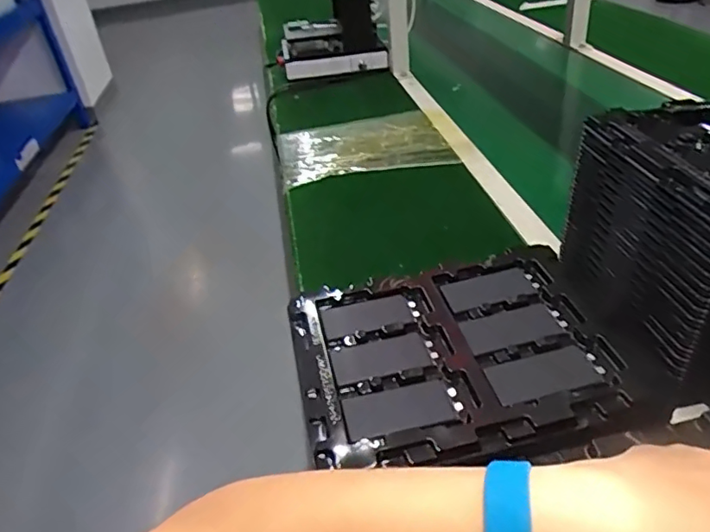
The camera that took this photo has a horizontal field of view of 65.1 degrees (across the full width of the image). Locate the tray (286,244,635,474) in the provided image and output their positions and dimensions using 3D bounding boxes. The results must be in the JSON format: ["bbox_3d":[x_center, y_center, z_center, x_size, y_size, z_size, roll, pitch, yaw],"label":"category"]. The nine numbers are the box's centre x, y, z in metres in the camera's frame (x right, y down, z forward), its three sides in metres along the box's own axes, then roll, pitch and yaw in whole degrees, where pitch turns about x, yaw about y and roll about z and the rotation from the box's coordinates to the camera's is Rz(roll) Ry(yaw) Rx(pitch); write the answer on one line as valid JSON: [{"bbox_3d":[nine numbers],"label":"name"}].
[{"bbox_3d":[0.079,0.069,0.482,0.253,0.019,0.221,-9,36,-2],"label":"tray"}]

